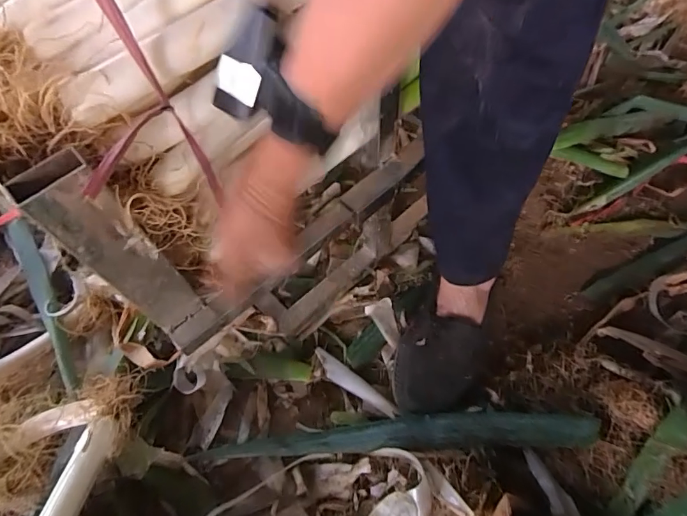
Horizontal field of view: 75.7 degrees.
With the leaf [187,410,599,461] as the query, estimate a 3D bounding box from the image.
[{"bbox_3d":[0.051,0.193,0.487,0.424,0.029,0.037,-2,59,1],"label":"leaf"}]

